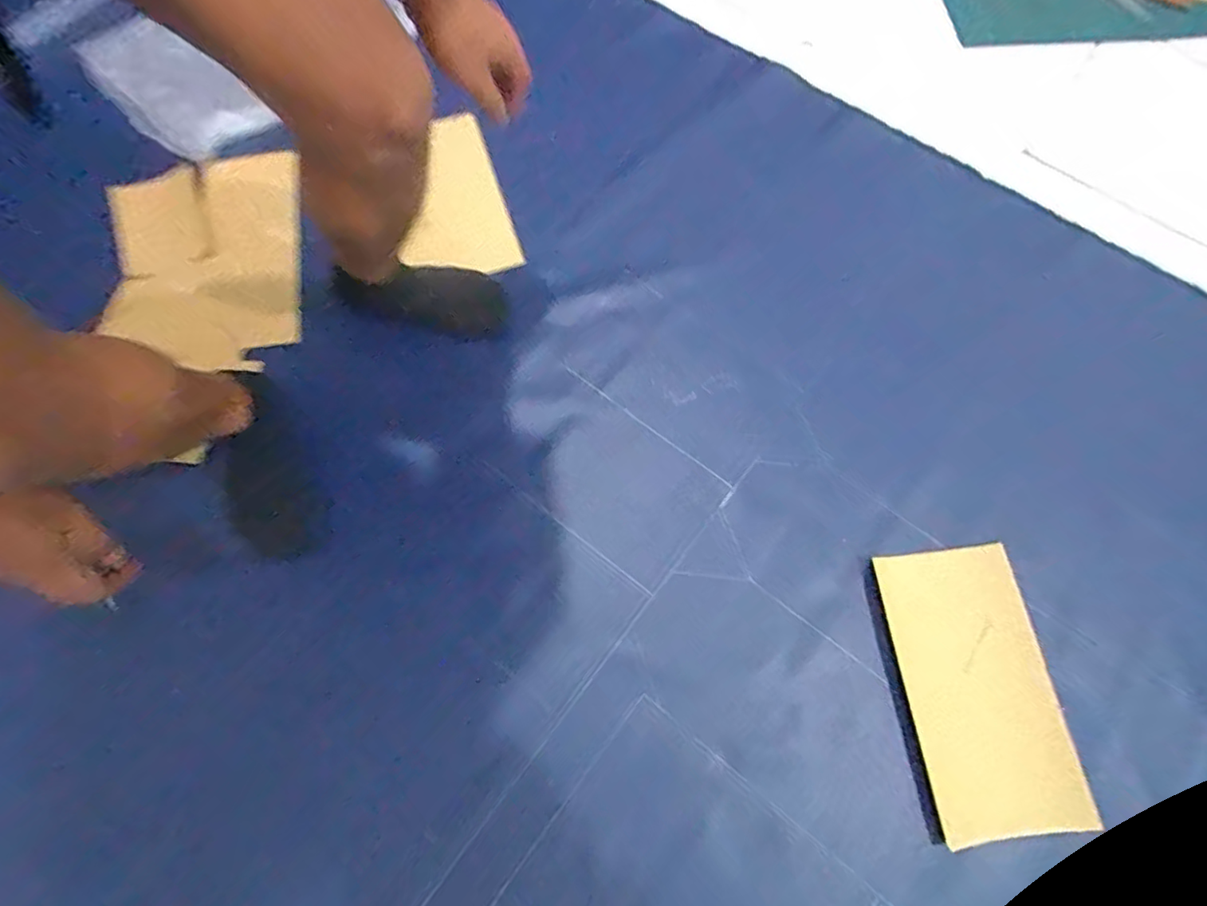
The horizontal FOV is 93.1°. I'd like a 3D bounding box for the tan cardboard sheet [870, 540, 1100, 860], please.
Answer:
[{"bbox_3d":[0.414,0.251,0.633,0.156,0.017,0.285,-6,67,1],"label":"tan cardboard sheet"}]

